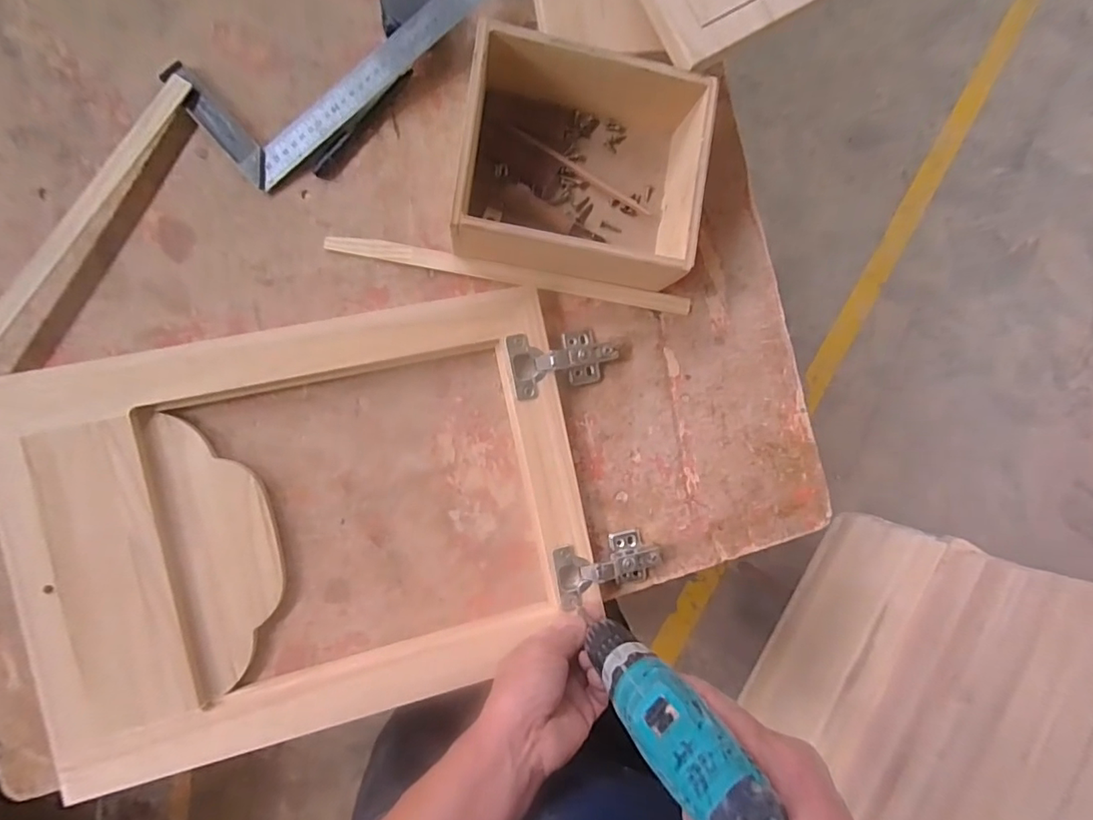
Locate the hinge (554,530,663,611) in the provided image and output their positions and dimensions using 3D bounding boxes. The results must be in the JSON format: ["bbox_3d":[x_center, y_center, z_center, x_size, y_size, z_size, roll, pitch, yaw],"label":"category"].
[{"bbox_3d":[0.061,0.156,0.512,0.106,0.028,0.056,-9,92,-9],"label":"hinge"}]

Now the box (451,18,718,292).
[{"bbox_3d":[0.029,-0.220,0.466,0.204,0.086,0.191,6,89,-9],"label":"box"}]

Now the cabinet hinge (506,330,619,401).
[{"bbox_3d":[0.017,-0.047,0.499,0.104,0.025,0.058,-10,92,-9],"label":"cabinet hinge"}]

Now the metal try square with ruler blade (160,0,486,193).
[{"bbox_3d":[-0.185,-0.337,0.466,0.294,0.029,0.120,-42,96,-7],"label":"metal try square with ruler blade"}]

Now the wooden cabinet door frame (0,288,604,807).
[{"bbox_3d":[-0.199,0.100,0.464,0.477,0.028,0.352,-13,92,-9],"label":"wooden cabinet door frame"}]

